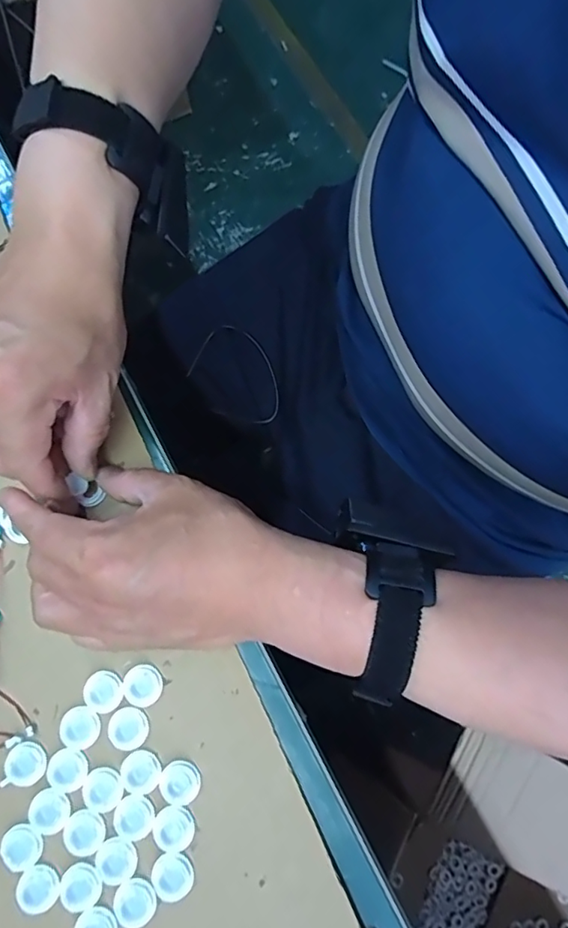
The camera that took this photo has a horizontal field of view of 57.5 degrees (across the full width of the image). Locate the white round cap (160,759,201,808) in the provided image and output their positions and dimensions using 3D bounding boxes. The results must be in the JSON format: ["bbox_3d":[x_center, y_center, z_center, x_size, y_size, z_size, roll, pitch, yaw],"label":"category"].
[{"bbox_3d":[-0.059,0.182,0.295,0.022,0.004,0.024,0,80,1],"label":"white round cap"}]

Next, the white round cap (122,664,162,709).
[{"bbox_3d":[-0.084,0.131,0.306,0.022,0.004,0.023,0,80,1],"label":"white round cap"}]

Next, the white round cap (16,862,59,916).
[{"bbox_3d":[-0.136,0.235,0.285,0.024,0.004,0.022,0,80,1],"label":"white round cap"}]

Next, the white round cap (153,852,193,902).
[{"bbox_3d":[-0.062,0.228,0.286,0.021,0.004,0.023,0,80,1],"label":"white round cap"}]

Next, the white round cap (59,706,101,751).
[{"bbox_3d":[-0.119,0.153,0.301,0.024,0.004,0.022,0,80,1],"label":"white round cap"}]

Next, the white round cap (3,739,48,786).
[{"bbox_3d":[-0.149,0.173,0.298,0.024,0.004,0.023,0,80,1],"label":"white round cap"}]

